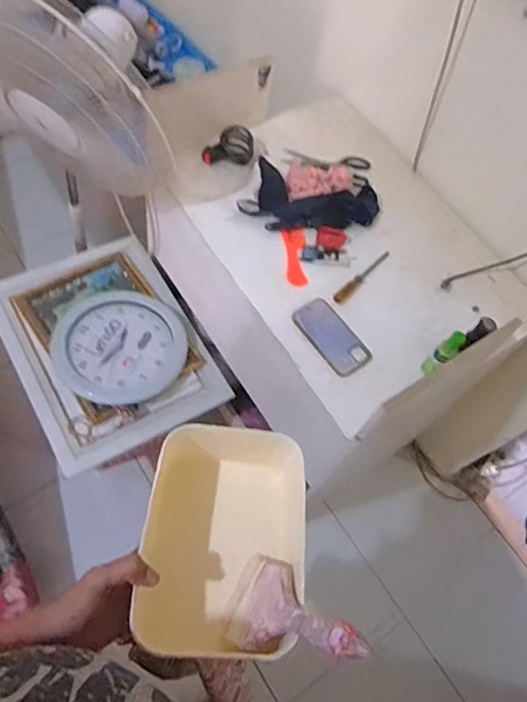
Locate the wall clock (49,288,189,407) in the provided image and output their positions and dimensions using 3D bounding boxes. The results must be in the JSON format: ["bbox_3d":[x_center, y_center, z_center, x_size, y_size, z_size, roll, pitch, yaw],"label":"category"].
[{"bbox_3d":[-0.326,-0.016,1.216,0.295,0.025,0.279,2,59,-4],"label":"wall clock"}]

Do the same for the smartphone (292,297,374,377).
[{"bbox_3d":[0.121,-0.027,0.951,0.079,0.013,0.153,-34,68,-18],"label":"smartphone"}]

